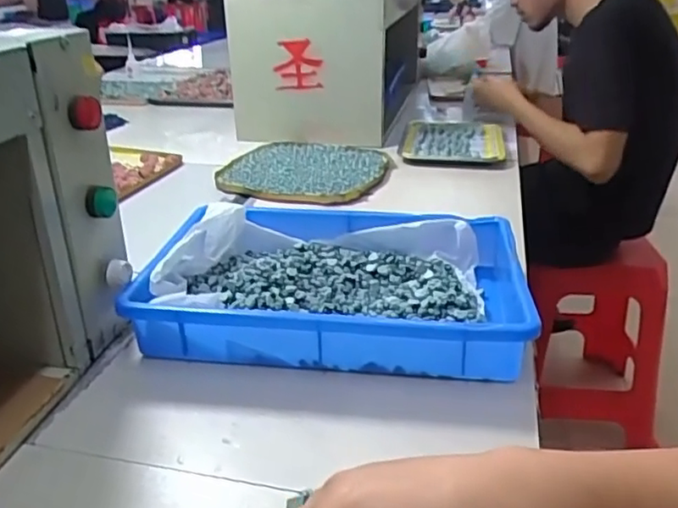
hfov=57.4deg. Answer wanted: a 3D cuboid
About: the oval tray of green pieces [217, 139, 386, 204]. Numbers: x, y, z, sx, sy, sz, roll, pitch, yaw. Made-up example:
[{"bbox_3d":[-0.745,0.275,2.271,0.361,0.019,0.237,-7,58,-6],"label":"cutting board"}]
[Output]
[{"bbox_3d":[-0.059,-0.145,1.046,0.265,0.018,0.270,11,27,18],"label":"oval tray of green pieces"}]

